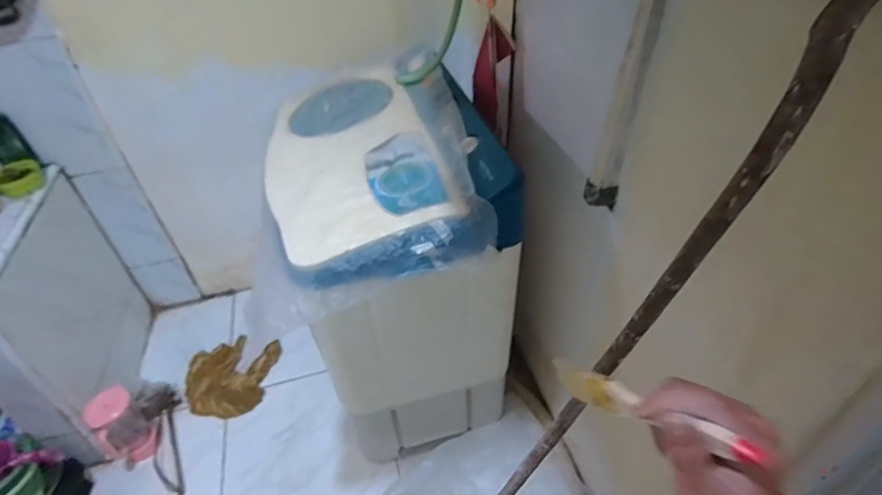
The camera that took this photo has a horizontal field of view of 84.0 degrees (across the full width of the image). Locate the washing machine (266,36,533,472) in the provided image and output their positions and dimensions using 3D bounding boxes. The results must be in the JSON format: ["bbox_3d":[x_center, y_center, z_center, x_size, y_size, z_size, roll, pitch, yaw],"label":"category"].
[{"bbox_3d":[-0.140,0.055,1.320,0.488,0.823,0.732,-15,40,-11],"label":"washing machine"}]

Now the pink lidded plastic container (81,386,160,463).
[{"bbox_3d":[-0.911,0.511,1.393,0.115,0.222,0.099,-21,42,-19],"label":"pink lidded plastic container"}]

